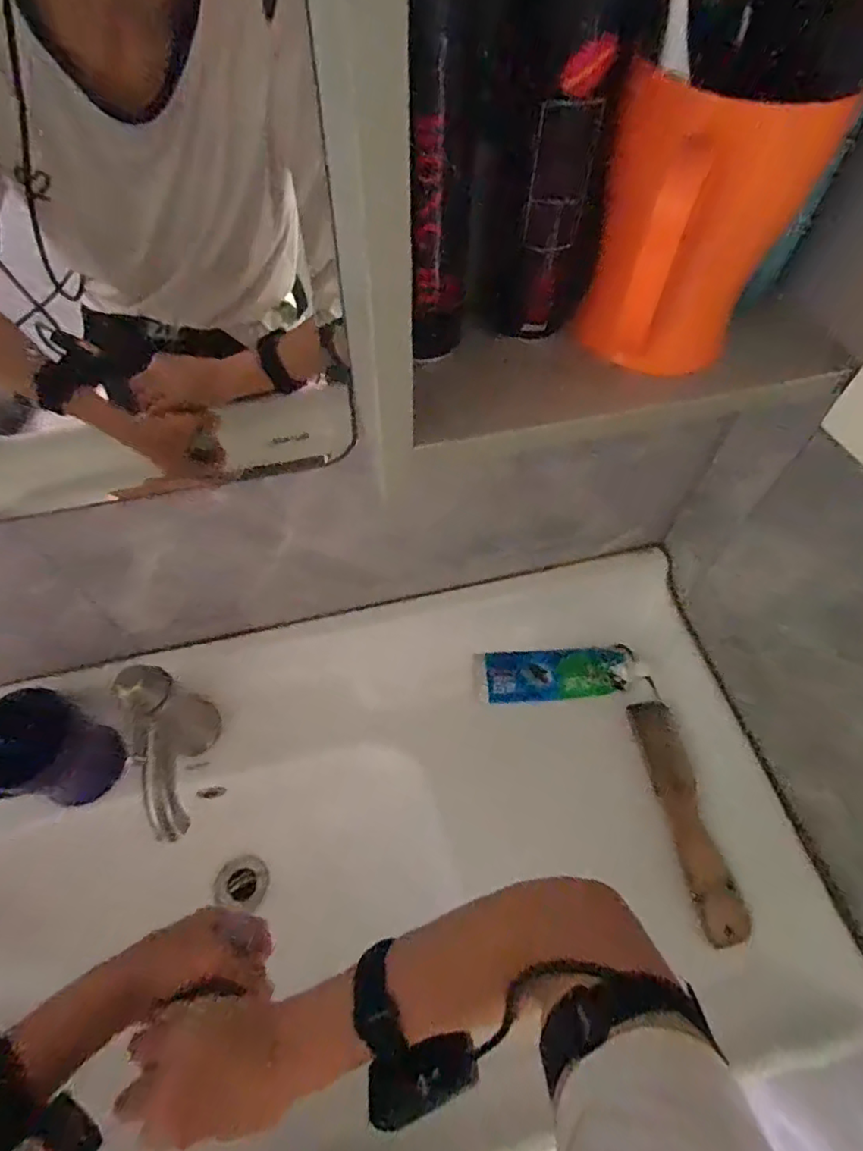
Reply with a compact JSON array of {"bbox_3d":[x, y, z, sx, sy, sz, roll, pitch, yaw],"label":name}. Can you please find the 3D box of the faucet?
[{"bbox_3d":[-0.245,0.157,0.520,0.059,0.107,0.119,10,59,5],"label":"faucet"}]

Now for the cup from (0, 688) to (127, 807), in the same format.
[{"bbox_3d":[-0.376,0.181,0.570,0.090,0.103,0.106,21,60,11],"label":"cup"}]

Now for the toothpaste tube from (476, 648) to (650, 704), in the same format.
[{"bbox_3d":[0.146,0.112,0.667,0.184,0.024,0.057,-1,59,-2],"label":"toothpaste tube"}]

